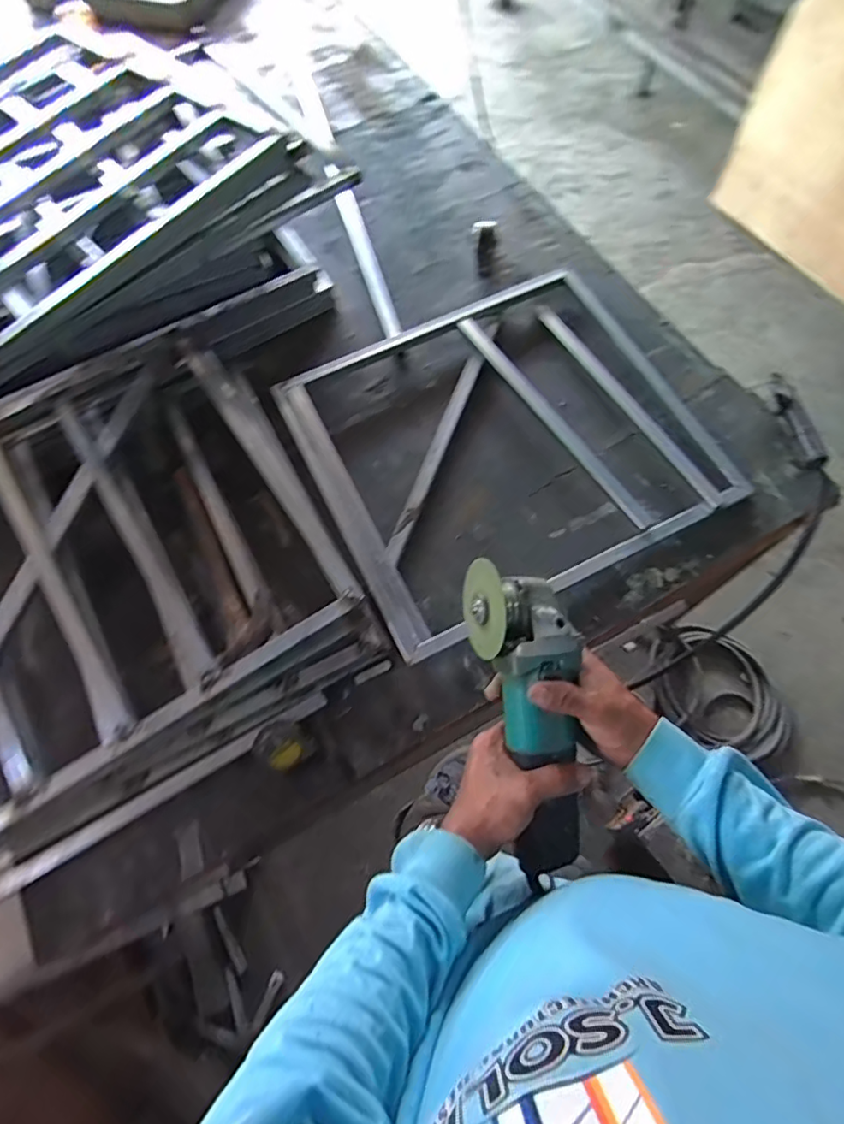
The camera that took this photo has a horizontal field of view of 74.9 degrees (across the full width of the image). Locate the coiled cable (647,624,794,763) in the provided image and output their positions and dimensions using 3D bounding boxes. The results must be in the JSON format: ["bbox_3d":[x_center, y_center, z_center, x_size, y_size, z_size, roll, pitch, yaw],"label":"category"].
[{"bbox_3d":[0.759,0.333,1.399,0.264,0.050,0.370,-42,74,-15],"label":"coiled cable"}]

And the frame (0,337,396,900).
[{"bbox_3d":[-0.428,0.015,0.764,0.573,0.103,0.605,-29,71,-11],"label":"frame"}]

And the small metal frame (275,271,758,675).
[{"bbox_3d":[0.119,-0.194,0.851,0.560,0.056,0.519,-25,70,-10],"label":"small metal frame"}]

